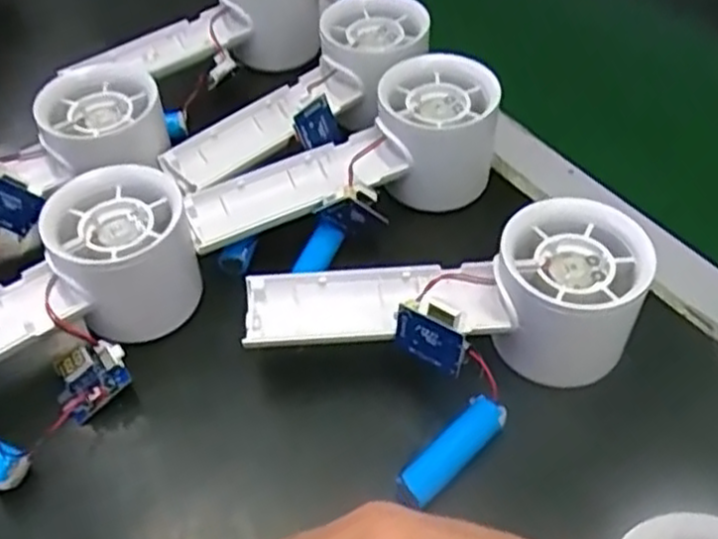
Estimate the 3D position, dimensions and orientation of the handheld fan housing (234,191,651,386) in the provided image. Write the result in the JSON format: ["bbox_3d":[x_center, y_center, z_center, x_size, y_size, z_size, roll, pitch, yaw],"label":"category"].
[{"bbox_3d":[0.034,0.022,0.316,0.154,0.073,0.052,-8,49,-5],"label":"handheld fan housing"}]

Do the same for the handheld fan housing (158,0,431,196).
[{"bbox_3d":[-0.031,-0.093,0.398,0.156,0.040,0.057,-30,54,-22],"label":"handheld fan housing"}]

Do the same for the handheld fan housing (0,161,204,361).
[{"bbox_3d":[-0.143,0.018,0.319,0.155,0.057,0.056,-26,53,-19],"label":"handheld fan housing"}]

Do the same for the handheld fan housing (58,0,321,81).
[{"bbox_3d":[-0.093,-0.140,0.454,0.149,0.057,0.048,-27,53,-20],"label":"handheld fan housing"}]

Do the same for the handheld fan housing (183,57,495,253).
[{"bbox_3d":[-0.005,-0.048,0.366,0.157,0.048,0.055,-24,52,-18],"label":"handheld fan housing"}]

